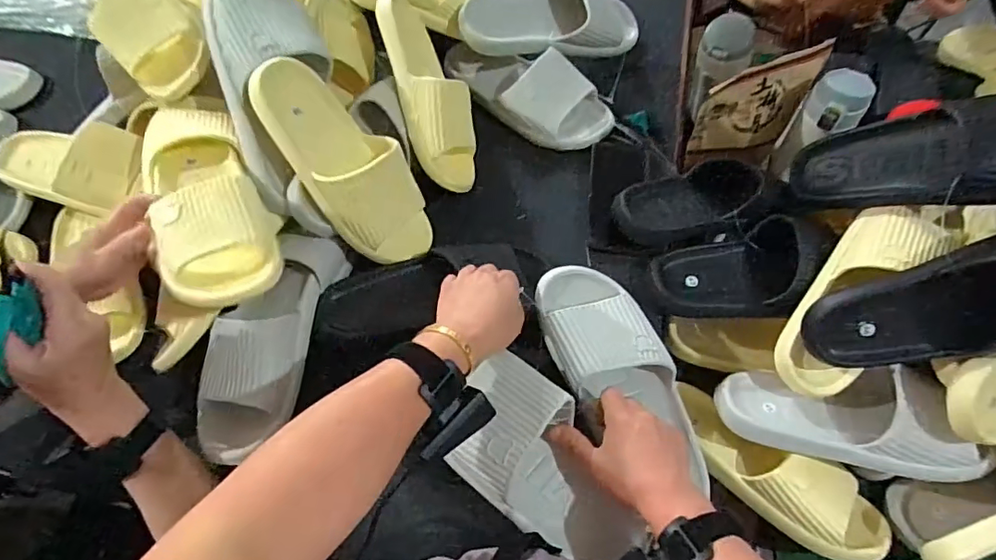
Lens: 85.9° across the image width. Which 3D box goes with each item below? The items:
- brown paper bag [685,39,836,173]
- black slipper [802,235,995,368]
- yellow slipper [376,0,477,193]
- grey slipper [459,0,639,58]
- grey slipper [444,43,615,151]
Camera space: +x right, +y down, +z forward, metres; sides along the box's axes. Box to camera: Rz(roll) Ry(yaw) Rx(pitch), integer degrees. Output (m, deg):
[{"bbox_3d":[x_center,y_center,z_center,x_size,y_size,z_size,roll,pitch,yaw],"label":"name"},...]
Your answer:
[{"bbox_3d":[0.324,-0.211,0.673,0.156,0.139,0.018,-13,46,-1],"label":"brown paper bag"},{"bbox_3d":[0.447,0.022,0.517,0.273,0.074,0.095,-21,62,21],"label":"black slipper"},{"bbox_3d":[-0.087,-0.239,0.691,0.097,0.075,0.257,-18,90,-47],"label":"yellow slipper"},{"bbox_3d":[0.083,-0.370,0.763,0.266,0.075,0.107,-2,96,-14],"label":"grey slipper"},{"bbox_3d":[0.041,-0.266,0.752,0.251,0.064,0.112,36,71,18],"label":"grey slipper"}]

